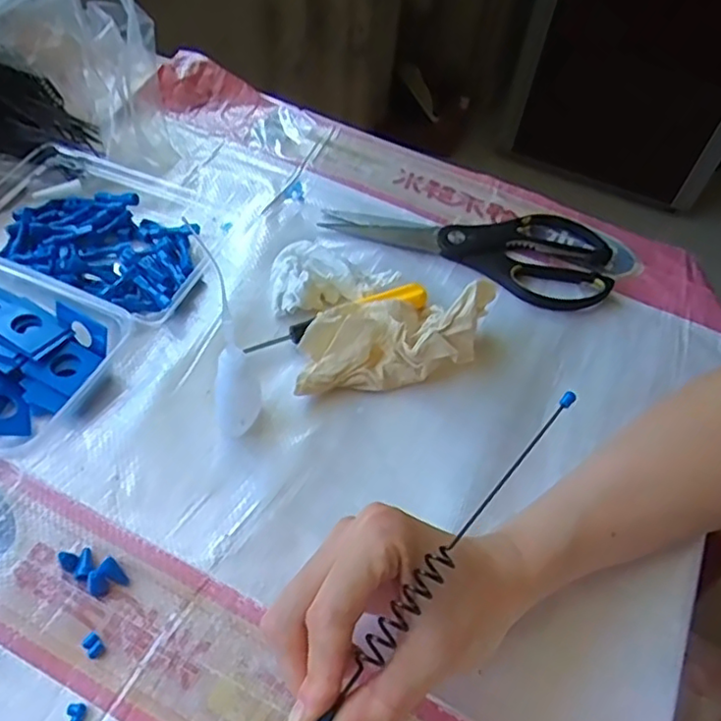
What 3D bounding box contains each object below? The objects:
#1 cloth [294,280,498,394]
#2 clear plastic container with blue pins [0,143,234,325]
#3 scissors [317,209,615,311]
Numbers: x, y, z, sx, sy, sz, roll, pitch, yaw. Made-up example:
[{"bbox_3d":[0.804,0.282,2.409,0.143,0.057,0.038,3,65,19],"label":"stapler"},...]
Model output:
[{"bbox_3d":[0.021,-0.020,0.413,0.129,0.049,0.063,-7,55,-11],"label":"cloth"},{"bbox_3d":[-0.191,-0.105,0.469,0.179,0.034,0.124,23,54,11],"label":"clear plastic container with blue pins"},{"bbox_3d":[0.090,-0.102,0.504,0.214,0.011,0.097,22,54,10],"label":"scissors"}]

